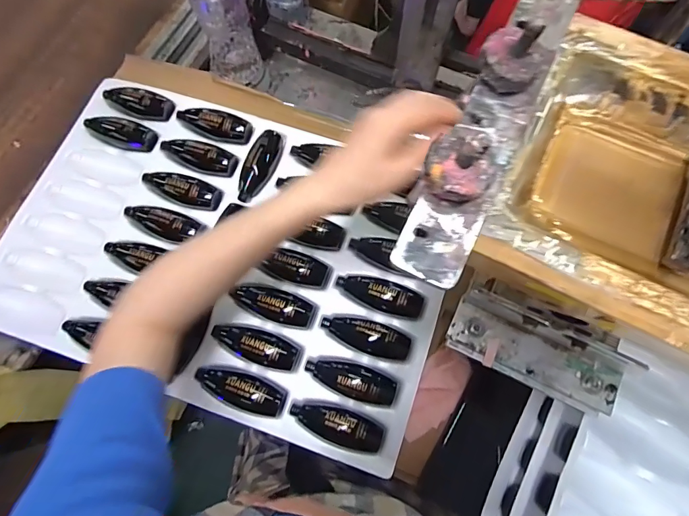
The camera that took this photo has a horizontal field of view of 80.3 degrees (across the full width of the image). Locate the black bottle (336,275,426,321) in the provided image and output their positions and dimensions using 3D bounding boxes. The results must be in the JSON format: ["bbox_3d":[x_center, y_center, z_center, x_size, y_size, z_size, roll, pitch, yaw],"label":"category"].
[{"bbox_3d":[0.043,0.039,0.470,0.101,0.026,0.035,21,75,6],"label":"black bottle"}]

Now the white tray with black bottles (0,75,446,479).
[{"bbox_3d":[-0.148,-0.013,0.511,0.538,0.056,0.363,18,75,5],"label":"white tray with black bottles"}]

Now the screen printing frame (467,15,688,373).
[{"bbox_3d":[0.196,-0.015,0.210,0.225,0.030,0.164,25,75,7],"label":"screen printing frame"}]

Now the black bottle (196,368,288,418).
[{"bbox_3d":[-0.116,0.147,0.456,0.102,0.038,0.037,20,75,6],"label":"black bottle"}]

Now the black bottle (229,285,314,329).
[{"bbox_3d":[-0.084,0.051,0.470,0.094,0.024,0.036,18,75,5],"label":"black bottle"}]

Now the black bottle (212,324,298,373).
[{"bbox_3d":[-0.102,0.095,0.457,0.100,0.026,0.035,21,75,6],"label":"black bottle"}]

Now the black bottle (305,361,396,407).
[{"bbox_3d":[0.007,0.133,0.448,0.100,0.031,0.036,19,75,6],"label":"black bottle"}]

